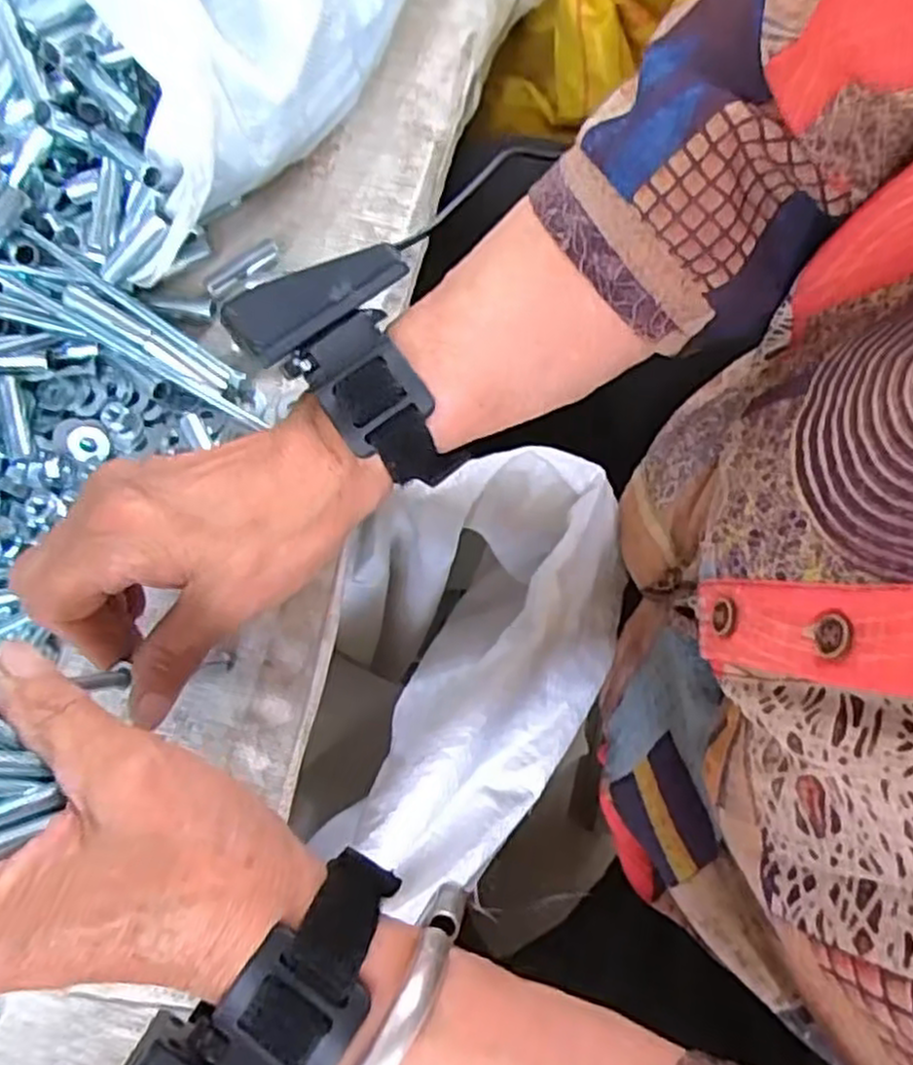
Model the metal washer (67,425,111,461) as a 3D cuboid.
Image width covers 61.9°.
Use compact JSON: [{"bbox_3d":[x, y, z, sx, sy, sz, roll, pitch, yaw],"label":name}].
[{"bbox_3d":[-0.181,-0.044,0.374,0.020,0.004,0.017,14,93,-8],"label":"metal washer"}]

